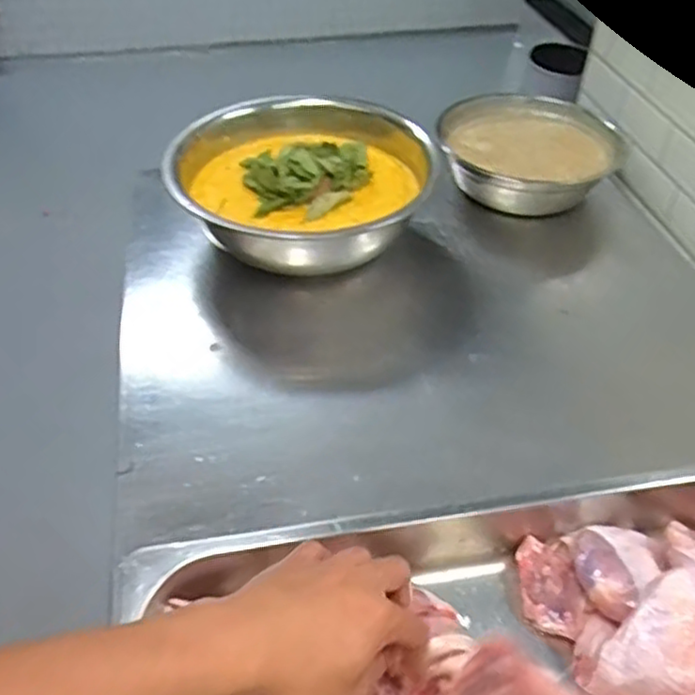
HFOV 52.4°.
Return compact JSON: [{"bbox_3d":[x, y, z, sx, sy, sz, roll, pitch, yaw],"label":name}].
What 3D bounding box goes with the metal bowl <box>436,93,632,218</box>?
[{"bbox_3d":[0.270,-0.292,1.042,0.249,0.060,0.249,1,44,-1],"label":"metal bowl"}]

